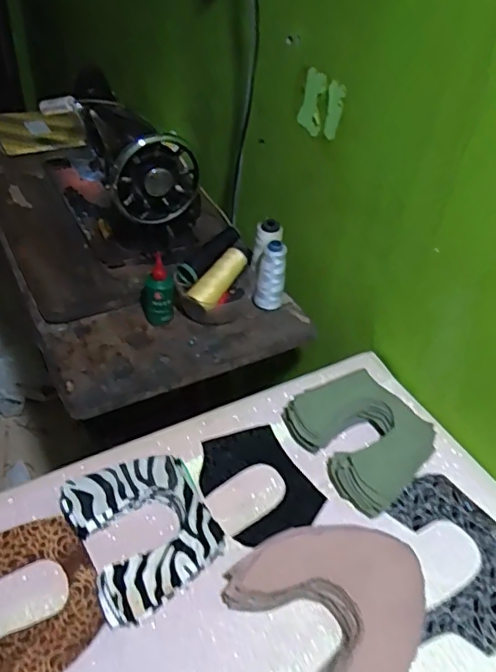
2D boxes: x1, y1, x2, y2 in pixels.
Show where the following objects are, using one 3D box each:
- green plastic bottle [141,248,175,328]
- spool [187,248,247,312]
[{"bbox_3d":[-0.135,-0.065,0.837,0.042,0.107,0.038,-23,51,-28],"label":"green plastic bottle"},{"bbox_3d":[-0.042,-0.085,0.853,0.034,0.042,0.107,34,73,25],"label":"spool"}]

